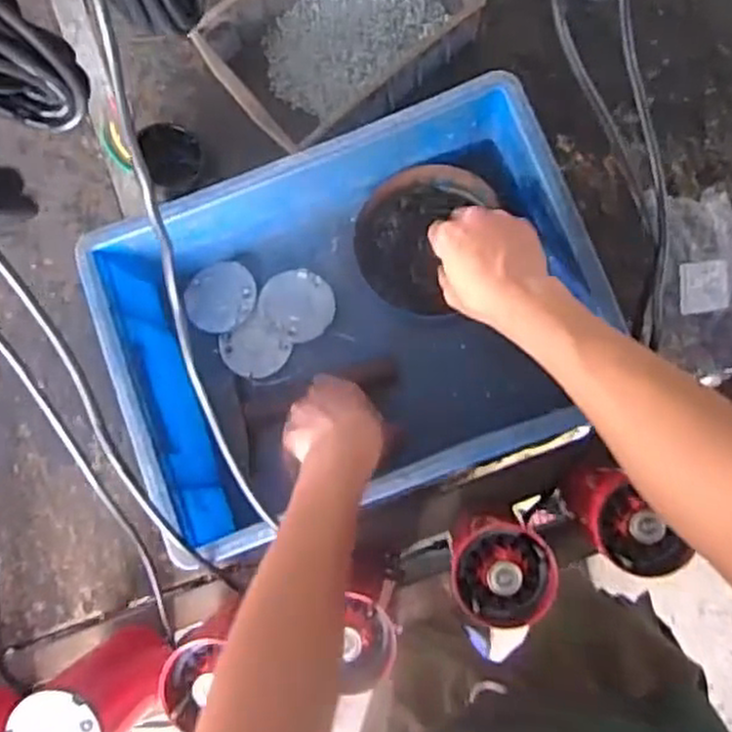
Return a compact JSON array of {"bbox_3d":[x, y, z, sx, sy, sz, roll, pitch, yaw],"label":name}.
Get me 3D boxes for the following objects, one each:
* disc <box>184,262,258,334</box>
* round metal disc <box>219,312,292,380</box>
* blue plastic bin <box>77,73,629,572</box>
[{"bbox_3d":[-0.148,-0.072,0.747,0.071,0.013,0.078,-5,67,13],"label":"disc"},{"bbox_3d":[-0.112,-0.016,0.741,0.063,0.010,0.058,0,86,-4],"label":"round metal disc"},{"bbox_3d":[-0.008,-0.036,0.676,0.396,0.152,0.293,-20,82,3],"label":"blue plastic bin"}]

